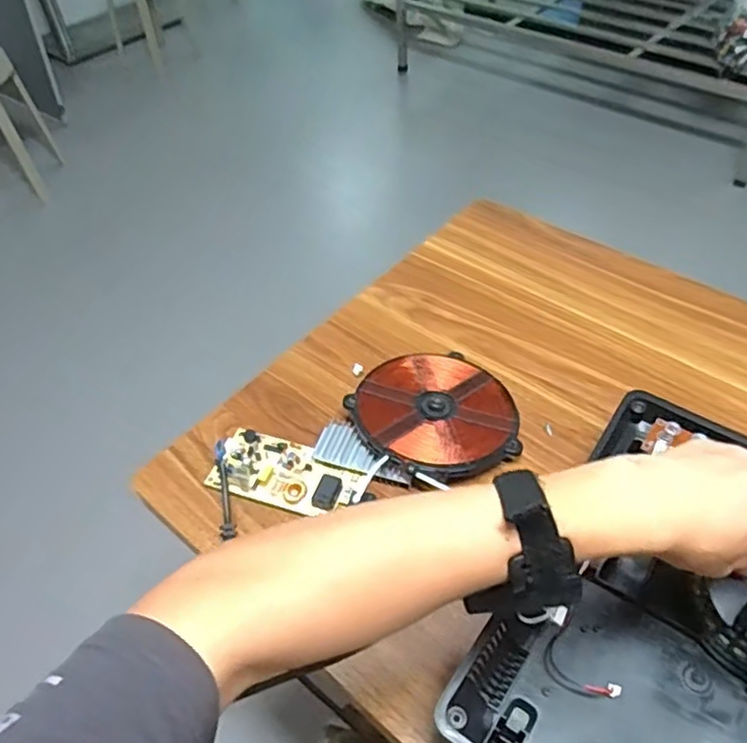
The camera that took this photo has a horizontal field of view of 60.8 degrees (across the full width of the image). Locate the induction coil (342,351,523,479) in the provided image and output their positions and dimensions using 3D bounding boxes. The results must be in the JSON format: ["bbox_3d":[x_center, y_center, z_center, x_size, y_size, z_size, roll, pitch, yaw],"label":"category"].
[{"bbox_3d":[0.063,0.038,0.619,0.154,0.010,0.159,3,45,-3],"label":"induction coil"}]

